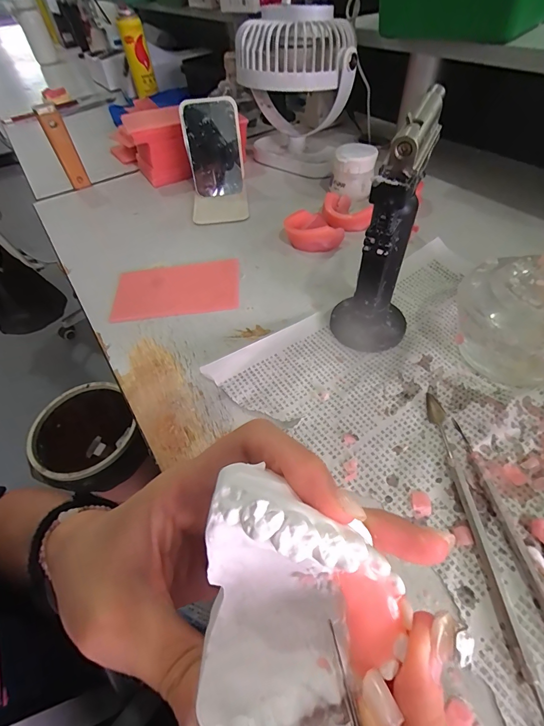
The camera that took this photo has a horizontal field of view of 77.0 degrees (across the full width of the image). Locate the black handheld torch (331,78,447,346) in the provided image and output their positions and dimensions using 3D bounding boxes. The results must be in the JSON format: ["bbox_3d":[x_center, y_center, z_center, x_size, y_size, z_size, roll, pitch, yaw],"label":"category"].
[{"bbox_3d":[0.079,-0.075,0.231,0.065,0.147,0.055,-12,51,-6],"label":"black handheld torch"}]

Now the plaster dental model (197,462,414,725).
[{"bbox_3d":[0.004,0.072,0.092,0.058,0.046,0.054,19,52,18],"label":"plaster dental model"}]

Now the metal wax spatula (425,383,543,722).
[{"bbox_3d":[0.111,0.084,0.188,0.010,0.006,0.167,-2,51,4],"label":"metal wax spatula"}]

